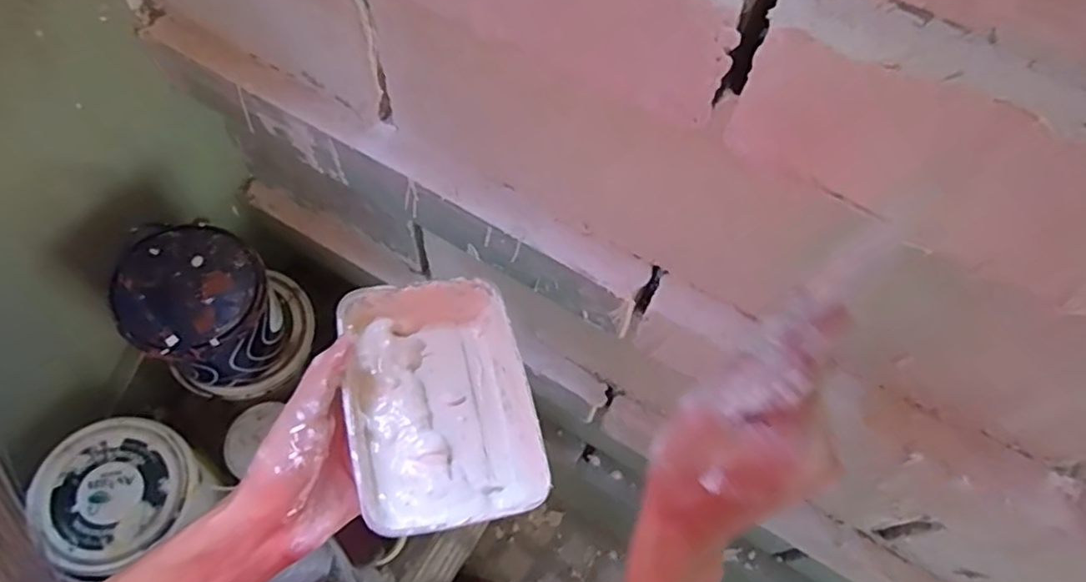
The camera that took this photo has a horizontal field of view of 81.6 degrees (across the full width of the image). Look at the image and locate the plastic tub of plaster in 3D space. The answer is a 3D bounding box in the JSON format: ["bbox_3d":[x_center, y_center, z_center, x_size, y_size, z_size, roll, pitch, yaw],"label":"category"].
[{"bbox_3d":[-0.068,0.074,0.424,0.111,0.058,0.165,-12,64,-8],"label":"plastic tub of plaster"}]

